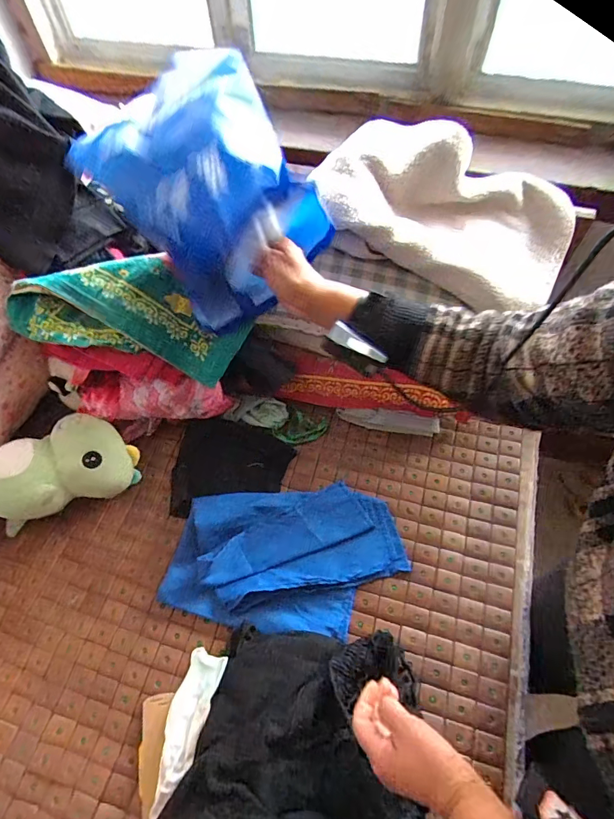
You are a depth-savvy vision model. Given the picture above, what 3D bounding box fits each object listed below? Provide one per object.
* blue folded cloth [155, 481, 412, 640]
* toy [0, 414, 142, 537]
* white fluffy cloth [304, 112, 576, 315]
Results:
[{"bbox_3d":[-0.033,0.228,0.669,0.355,0.034,0.213,2,60,3],"label":"blue folded cloth"},{"bbox_3d":[-0.425,0.107,0.717,0.260,0.121,0.115,-19,61,-10],"label":"toy"},{"bbox_3d":[0.214,-0.312,0.690,0.420,0.157,0.260,13,61,9],"label":"white fluffy cloth"}]

